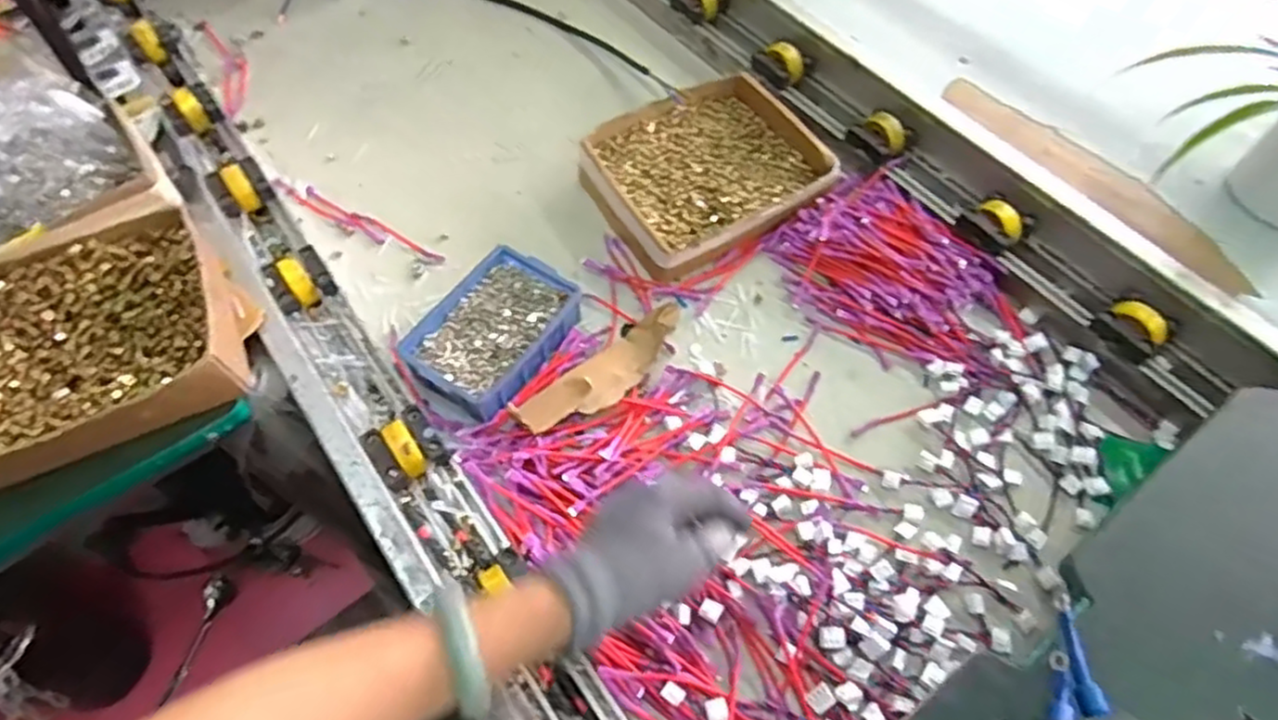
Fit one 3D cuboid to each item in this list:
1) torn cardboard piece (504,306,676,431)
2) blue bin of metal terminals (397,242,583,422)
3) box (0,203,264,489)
[{"bbox_3d":[-0.026,0.008,0.641,0.182,0.028,0.050,-38,65,-19],"label":"torn cardboard piece"},{"bbox_3d":[-0.130,-0.024,0.655,0.107,0.048,0.154,31,64,18],"label":"blue bin of metal terminals"},{"bbox_3d":[-0.433,-0.011,0.560,0.224,0.057,0.191,-27,62,-14],"label":"box"}]

